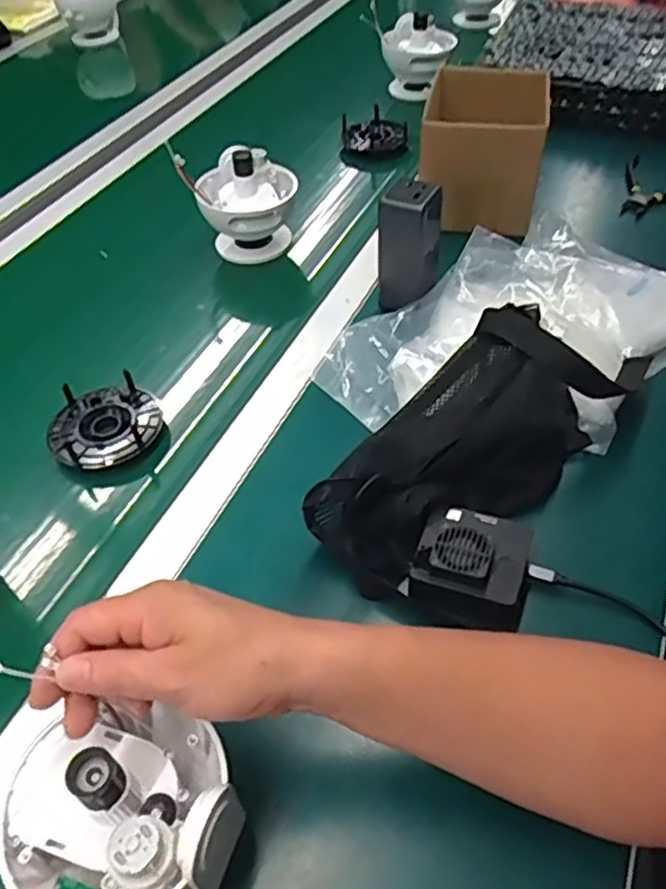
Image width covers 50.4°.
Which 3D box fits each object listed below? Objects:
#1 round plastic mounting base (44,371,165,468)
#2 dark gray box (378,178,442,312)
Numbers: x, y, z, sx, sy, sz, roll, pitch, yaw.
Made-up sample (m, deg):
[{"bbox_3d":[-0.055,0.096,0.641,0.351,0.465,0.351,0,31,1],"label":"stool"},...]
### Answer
[{"bbox_3d":[-0.209,-0.021,0.647,0.099,0.023,0.089,-20,50,-15],"label":"round plastic mounting base"},{"bbox_3d":[0.076,-0.198,0.709,0.047,0.120,0.054,25,53,23],"label":"dark gray box"}]

